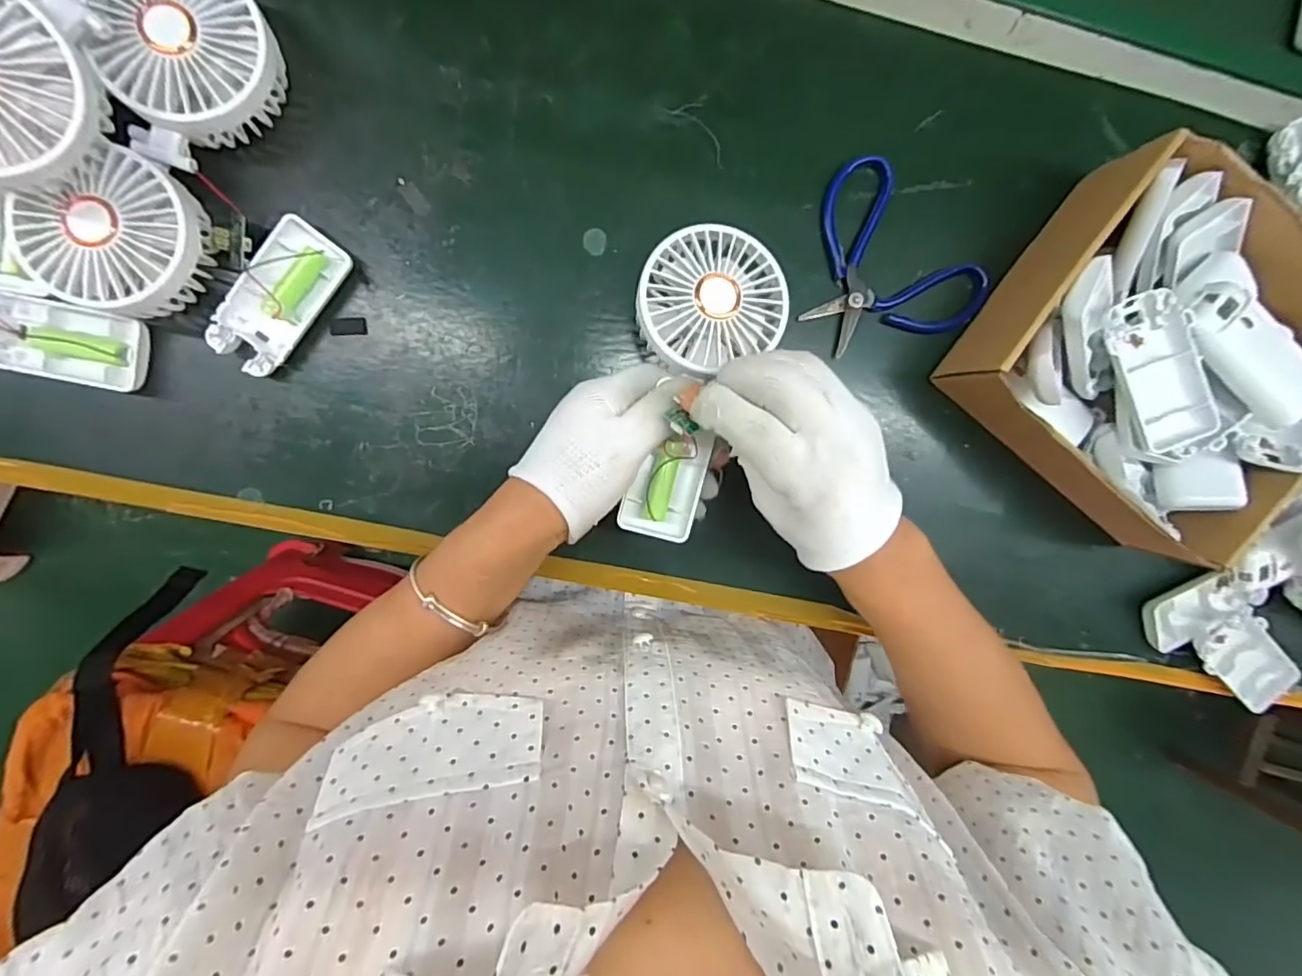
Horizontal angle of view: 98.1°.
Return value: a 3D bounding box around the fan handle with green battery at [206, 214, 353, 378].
[{"bbox_3d":[-0.232,-0.119,0.354,0.046,0.017,0.095,38,93,-9],"label":"fan handle with green battery"}]

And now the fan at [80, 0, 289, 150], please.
[{"bbox_3d":[-0.252,-0.243,0.316,0.078,0.051,0.082,-1,98,-5],"label":"fan"}]

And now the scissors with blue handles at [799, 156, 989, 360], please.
[{"bbox_3d":[0.153,-0.142,0.384,0.132,0.009,0.104,42,92,-9],"label":"scissors with blue handles"}]

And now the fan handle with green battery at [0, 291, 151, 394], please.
[{"bbox_3d":[-0.360,-0.090,0.345,0.093,0.014,0.045,11,96,-7],"label":"fan handle with green battery"}]

